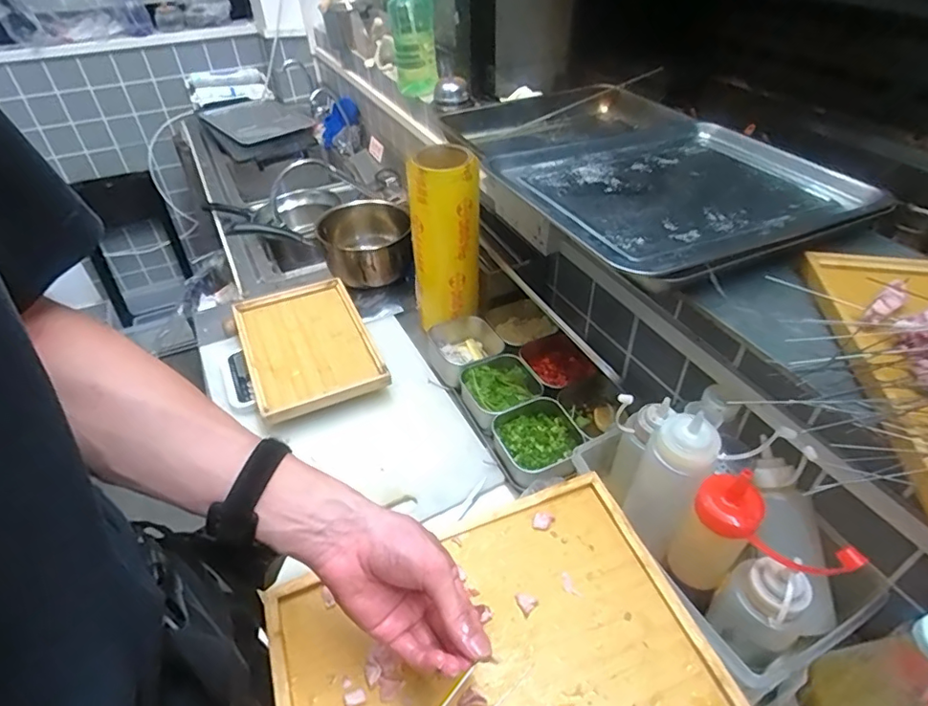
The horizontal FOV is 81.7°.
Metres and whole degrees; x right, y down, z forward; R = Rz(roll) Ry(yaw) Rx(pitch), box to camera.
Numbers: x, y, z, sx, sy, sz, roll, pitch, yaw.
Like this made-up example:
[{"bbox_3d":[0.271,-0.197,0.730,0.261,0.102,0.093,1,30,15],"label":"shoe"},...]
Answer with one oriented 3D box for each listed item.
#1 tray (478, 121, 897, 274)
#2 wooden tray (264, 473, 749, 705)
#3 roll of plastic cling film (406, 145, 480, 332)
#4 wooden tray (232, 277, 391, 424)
[{"bbox_3d":[0.268,-0.220,0.711,0.371,0.039,0.340,-22,45,-21],"label":"tray"},{"bbox_3d":[0.024,0.269,0.476,0.362,0.023,0.241,-15,43,-15],"label":"wooden tray"},{"bbox_3d":[-0.033,-0.187,0.866,0.105,0.275,0.116,-6,42,-5],"label":"roll of plastic cling film"},{"bbox_3d":[-0.255,-0.014,0.872,0.190,0.037,0.277,-20,45,-19],"label":"wooden tray"}]

